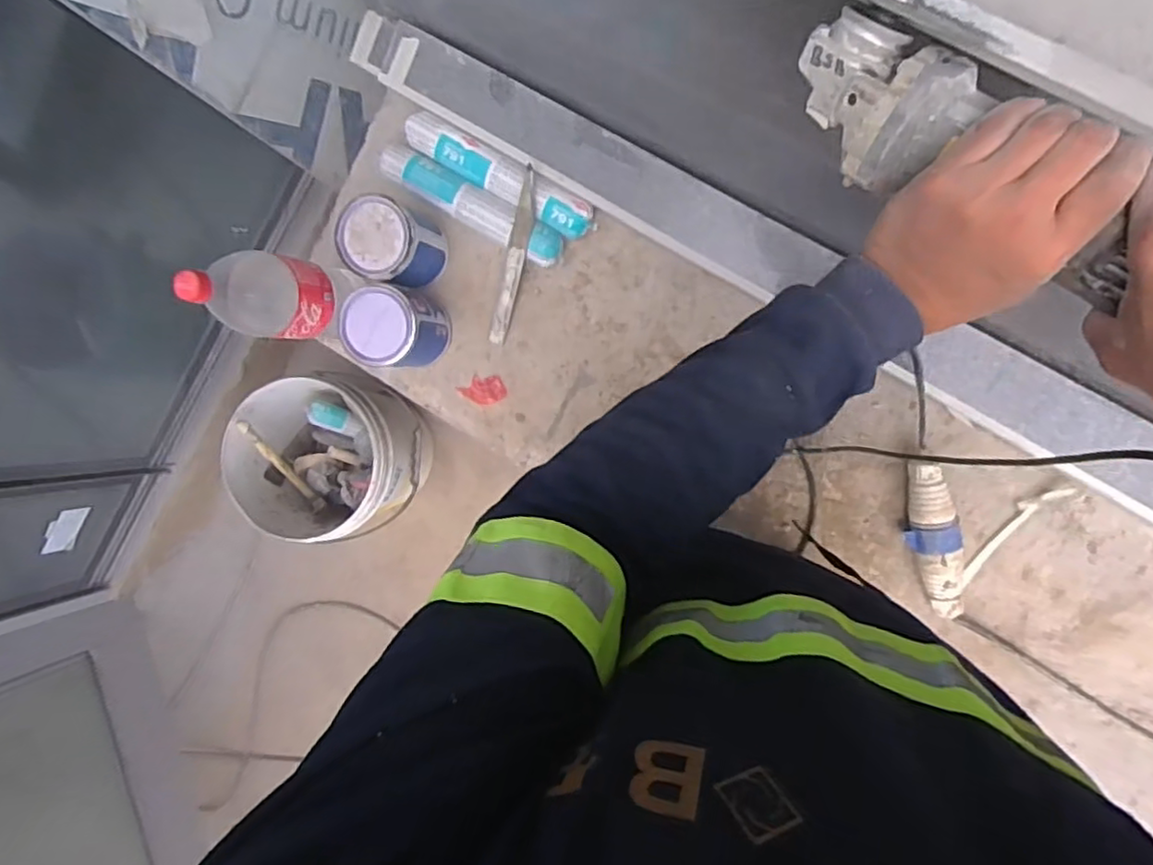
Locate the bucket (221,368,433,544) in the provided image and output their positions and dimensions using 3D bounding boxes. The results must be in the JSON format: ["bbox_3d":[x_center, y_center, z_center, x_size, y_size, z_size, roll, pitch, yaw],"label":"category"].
[{"bbox_3d":[-0.466,0.047,1.291,0.290,0.306,0.301,12,93,8],"label":"bucket"}]

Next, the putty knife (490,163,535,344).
[{"bbox_3d":[-0.079,-0.221,0.832,0.027,0.017,0.223,21,119,8],"label":"putty knife"}]

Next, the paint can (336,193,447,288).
[{"bbox_3d":[-0.237,-0.237,0.820,0.094,0.115,0.095,0,91,9],"label":"paint can"}]

